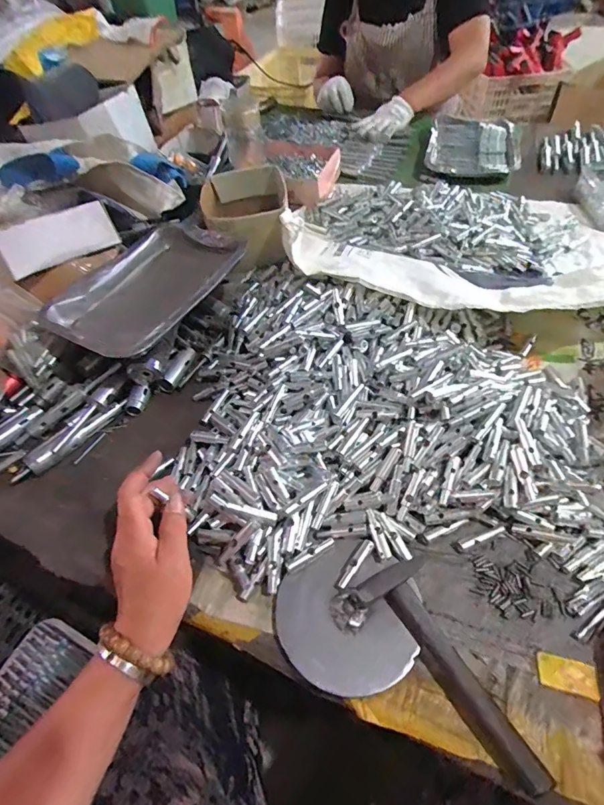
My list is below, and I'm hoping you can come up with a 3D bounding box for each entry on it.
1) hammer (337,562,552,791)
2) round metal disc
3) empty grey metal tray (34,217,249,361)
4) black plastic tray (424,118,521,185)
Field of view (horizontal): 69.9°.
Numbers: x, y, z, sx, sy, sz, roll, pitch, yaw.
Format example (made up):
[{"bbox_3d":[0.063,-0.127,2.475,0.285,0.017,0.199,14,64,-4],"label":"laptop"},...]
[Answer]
[{"bbox_3d":[0.115,0.211,0.345,0.084,0.022,0.179,-33,56,-19],"label":"hammer"},{"bbox_3d":[0.043,0.186,0.379,0.121,0.008,0.116,-3,52,4],"label":"round metal disc"},{"bbox_3d":[-0.196,-0.146,0.588,0.181,0.066,0.254,23,58,22],"label":"empty grey metal tray"},{"bbox_3d":[0.363,-0.534,0.924,0.188,0.044,0.248,10,54,13],"label":"black plastic tray"}]

